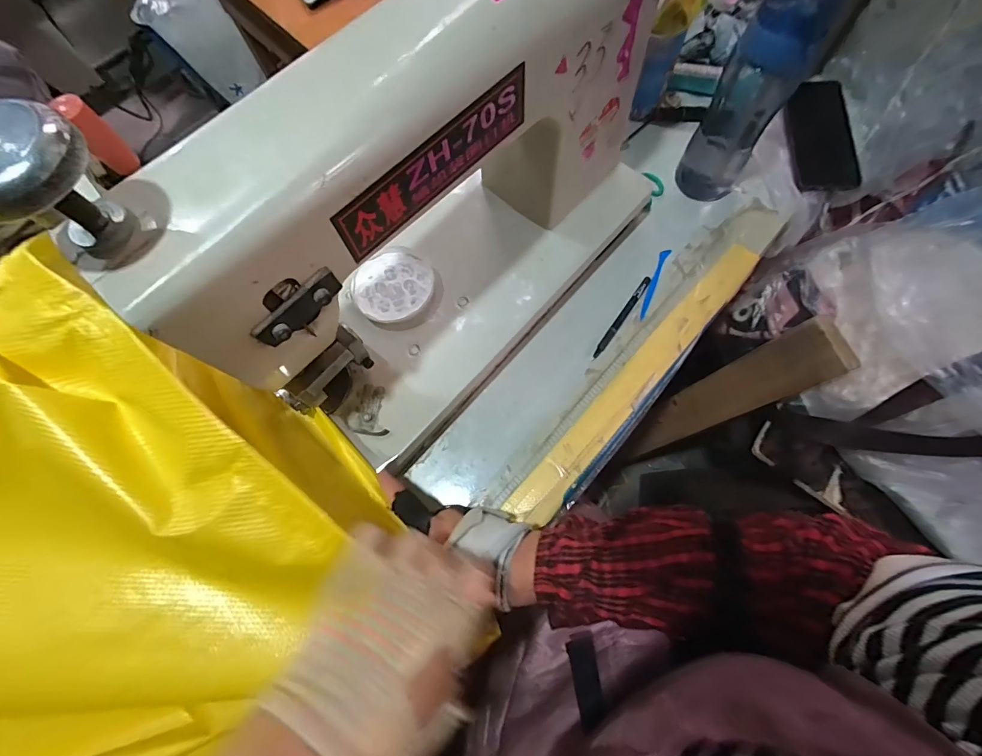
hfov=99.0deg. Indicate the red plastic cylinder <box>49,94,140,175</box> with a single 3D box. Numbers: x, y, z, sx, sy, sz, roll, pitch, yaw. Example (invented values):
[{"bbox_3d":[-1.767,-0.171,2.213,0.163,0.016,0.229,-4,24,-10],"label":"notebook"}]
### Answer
[{"bbox_3d":[-0.215,-0.133,0.231,0.016,0.039,0.019,-43,74,-10],"label":"red plastic cylinder"}]

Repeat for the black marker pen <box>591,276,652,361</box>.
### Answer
[{"bbox_3d":[0.156,-0.072,0.499,0.010,0.008,0.125,34,77,14],"label":"black marker pen"}]

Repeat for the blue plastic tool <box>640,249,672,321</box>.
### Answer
[{"bbox_3d":[0.199,-0.116,0.511,0.010,0.006,0.099,22,74,9],"label":"blue plastic tool"}]

